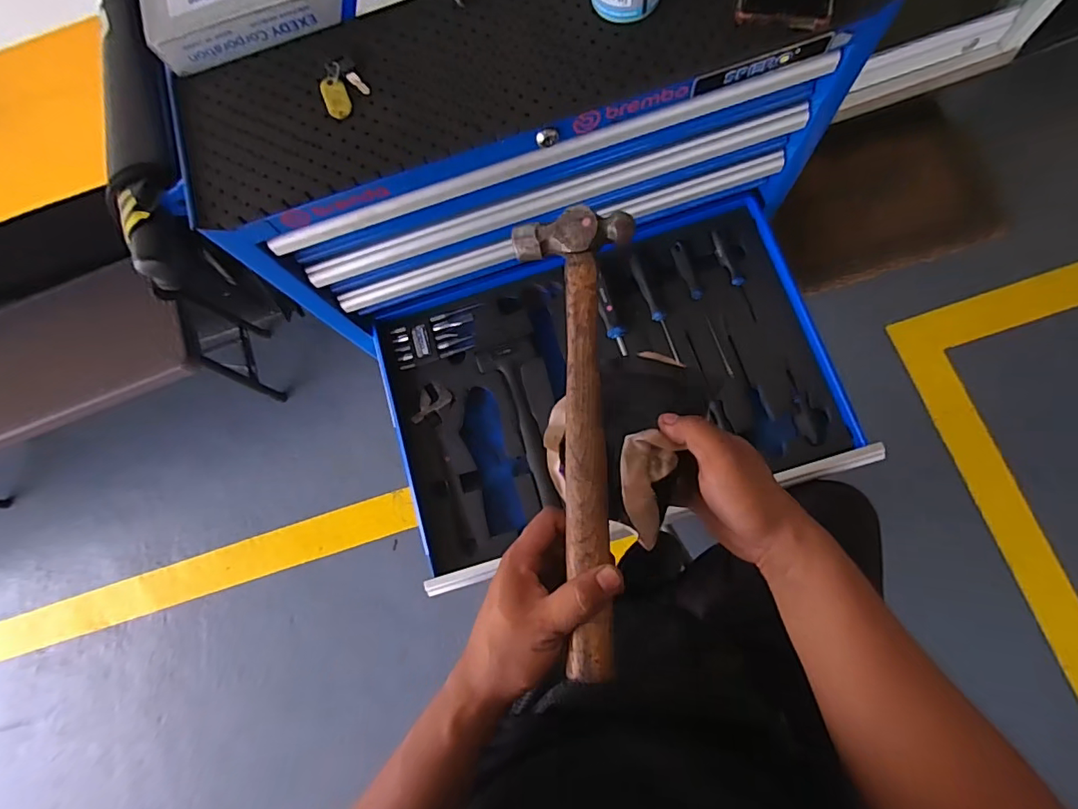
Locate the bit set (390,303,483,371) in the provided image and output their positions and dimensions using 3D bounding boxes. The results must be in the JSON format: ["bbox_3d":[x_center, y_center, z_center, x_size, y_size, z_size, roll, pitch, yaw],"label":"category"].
[{"bbox_3d":[-0.151,-0.098,0.779,0.129,0.026,0.067,-15,77,3],"label":"bit set"}]

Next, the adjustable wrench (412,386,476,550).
[{"bbox_3d":[-0.137,0.084,0.744,0.054,0.014,0.229,-11,77,4],"label":"adjustable wrench"}]

